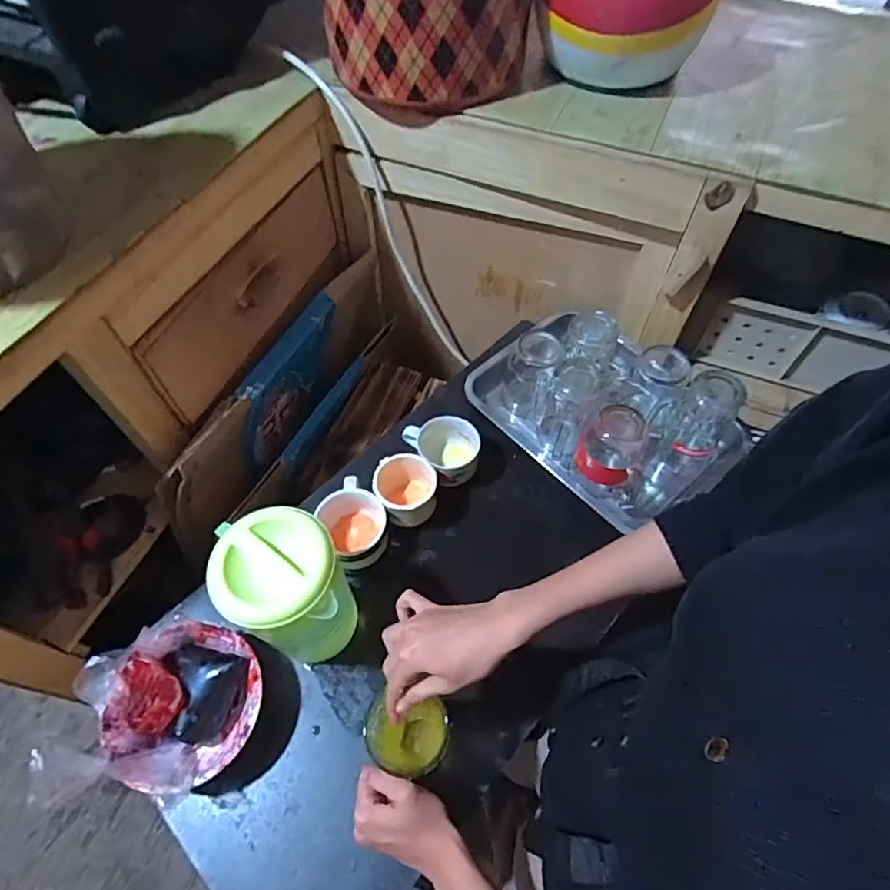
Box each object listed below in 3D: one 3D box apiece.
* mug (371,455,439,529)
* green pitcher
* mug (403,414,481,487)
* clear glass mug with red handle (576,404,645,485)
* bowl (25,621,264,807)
[{"bbox_3d":[-0.050,0.059,0.687,0.076,0.069,0.082,9,59,6],"label":"mug"},{"bbox_3d":[-0.154,0.159,0.551,0.105,0.201,0.100,0,59,0],"label":"green pitcher"},{"bbox_3d":[-0.005,0.012,0.722,0.099,0.073,0.082,7,59,5],"label":"mug"},{"bbox_3d":[0.211,0.000,0.687,0.072,0.091,0.061,24,62,14],"label":"clear glass mug with red handle"},{"bbox_3d":[-0.279,0.264,0.544,0.172,0.096,0.149,-5,59,-3],"label":"bowl"}]

